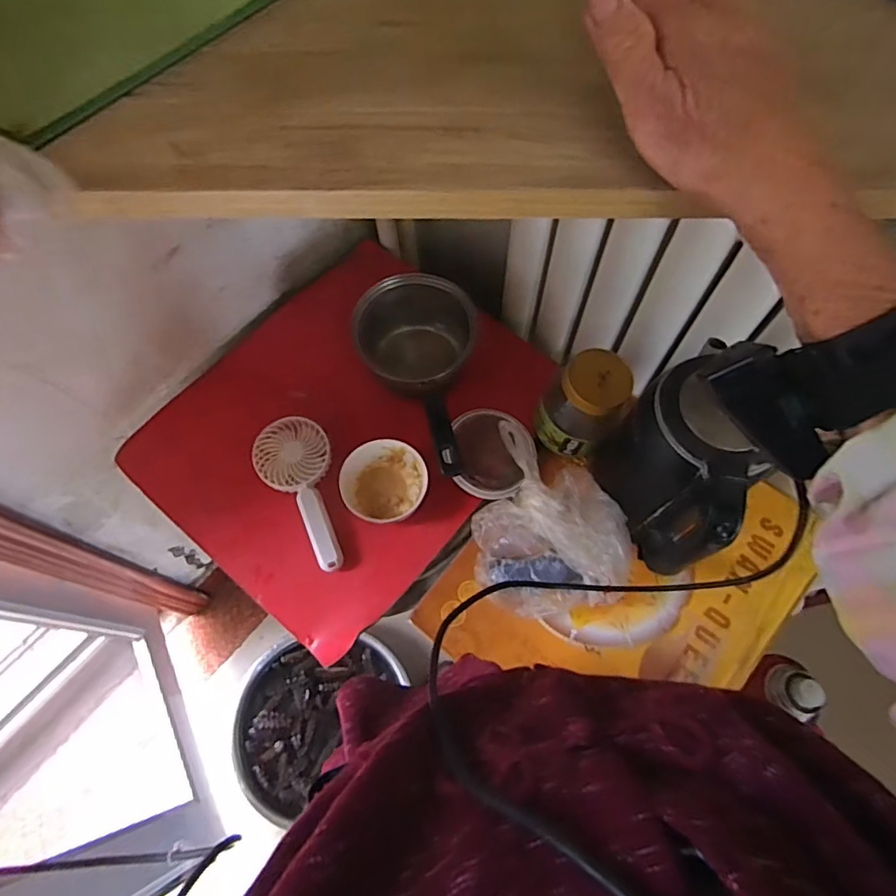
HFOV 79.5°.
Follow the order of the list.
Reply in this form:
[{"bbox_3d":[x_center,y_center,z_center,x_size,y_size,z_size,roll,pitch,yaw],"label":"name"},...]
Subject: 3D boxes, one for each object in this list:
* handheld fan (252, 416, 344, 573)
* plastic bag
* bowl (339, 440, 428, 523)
[{"bbox_3d":[-0.190,0.062,0.706,0.094,0.047,0.208,-16,67,-7],"label":"handheld fan"},{"bbox_3d":[0.105,0.094,0.653,0.172,0.131,0.235,-41,72,-17],"label":"plastic bag"},{"bbox_3d":[-0.081,0.047,0.704,0.109,0.049,0.106,1,66,0],"label":"bowl"}]

